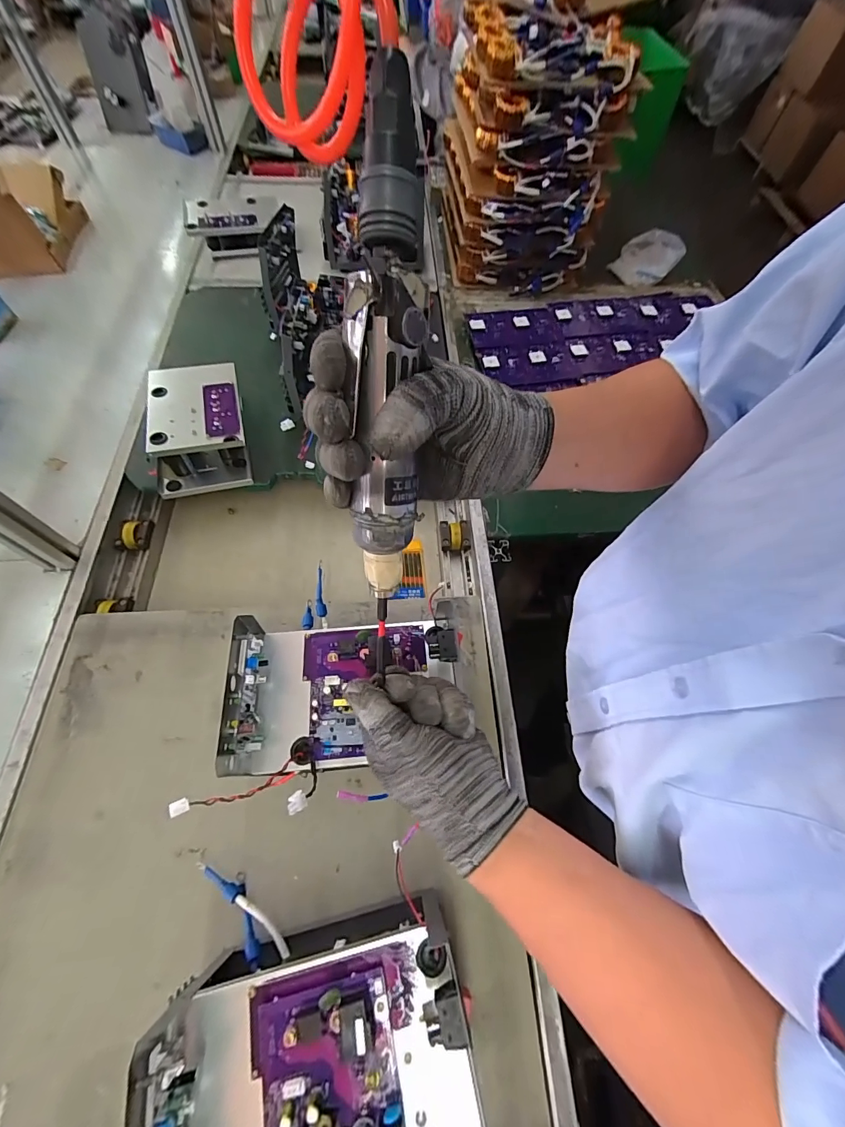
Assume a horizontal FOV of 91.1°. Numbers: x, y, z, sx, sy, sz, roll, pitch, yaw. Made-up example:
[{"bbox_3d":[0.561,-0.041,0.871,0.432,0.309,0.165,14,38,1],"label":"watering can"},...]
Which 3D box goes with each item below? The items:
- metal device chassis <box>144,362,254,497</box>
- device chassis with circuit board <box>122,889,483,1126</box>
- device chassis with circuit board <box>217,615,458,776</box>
[{"bbox_3d":[-0.394,-0.241,0.730,0.157,0.072,0.242,-14,64,-7],"label":"metal device chassis"},{"bbox_3d":[-0.078,0.419,0.349,0.240,0.172,0.153,-11,64,-6],"label":"device chassis with circuit board"},{"bbox_3d":[-0.080,0.132,0.435,0.236,0.064,0.148,-3,63,-2],"label":"device chassis with circuit board"}]

